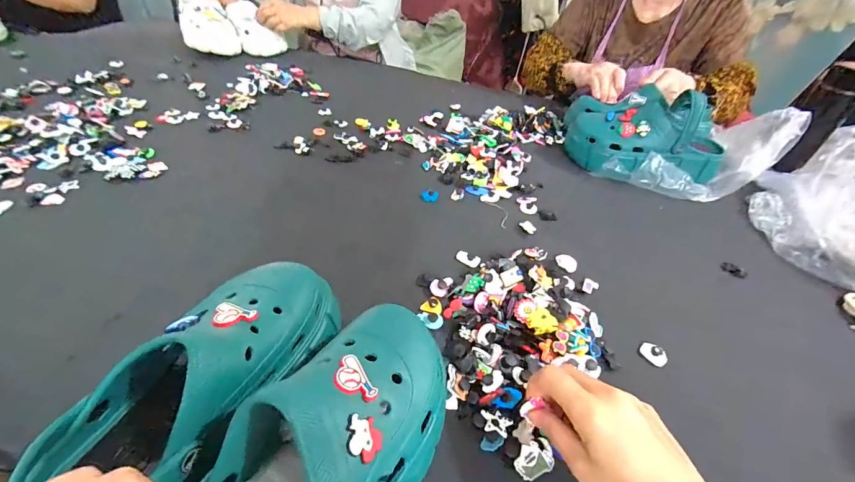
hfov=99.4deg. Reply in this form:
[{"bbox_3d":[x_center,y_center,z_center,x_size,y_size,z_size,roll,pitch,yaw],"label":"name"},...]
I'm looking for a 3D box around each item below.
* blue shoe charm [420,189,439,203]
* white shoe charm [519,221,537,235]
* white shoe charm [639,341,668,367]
[{"bbox_3d":[0.003,-0.073,0.584,0.026,0.008,0.024,6,43,0],"label":"blue shoe charm"},{"bbox_3d":[0.149,-0.019,0.537,0.016,0.010,0.025,-28,53,-31],"label":"white shoe charm"},{"bbox_3d":[0.247,0.122,0.395,0.022,0.009,0.027,-49,57,-2],"label":"white shoe charm"}]

